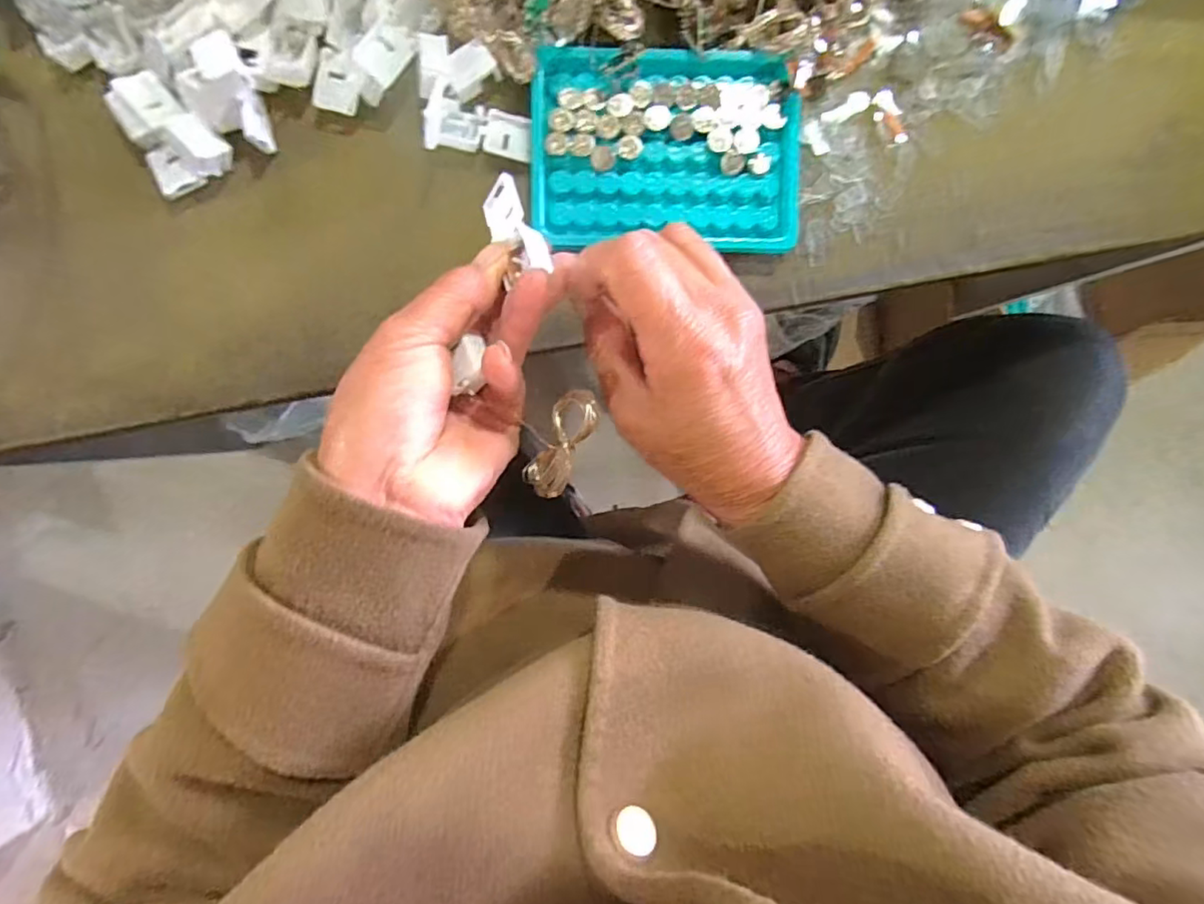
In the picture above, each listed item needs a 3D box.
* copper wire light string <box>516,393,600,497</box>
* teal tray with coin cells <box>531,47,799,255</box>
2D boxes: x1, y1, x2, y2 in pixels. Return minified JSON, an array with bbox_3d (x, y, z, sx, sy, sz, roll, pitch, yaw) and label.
[{"bbox_3d":[-0.018,-0.005,0.262,0.027,0.010,0.050,36,108,21],"label":"copper wire light string"},{"bbox_3d":[0.031,-0.146,0.288,0.127,0.015,0.090,0,94,-2],"label":"teal tray with coin cells"}]

